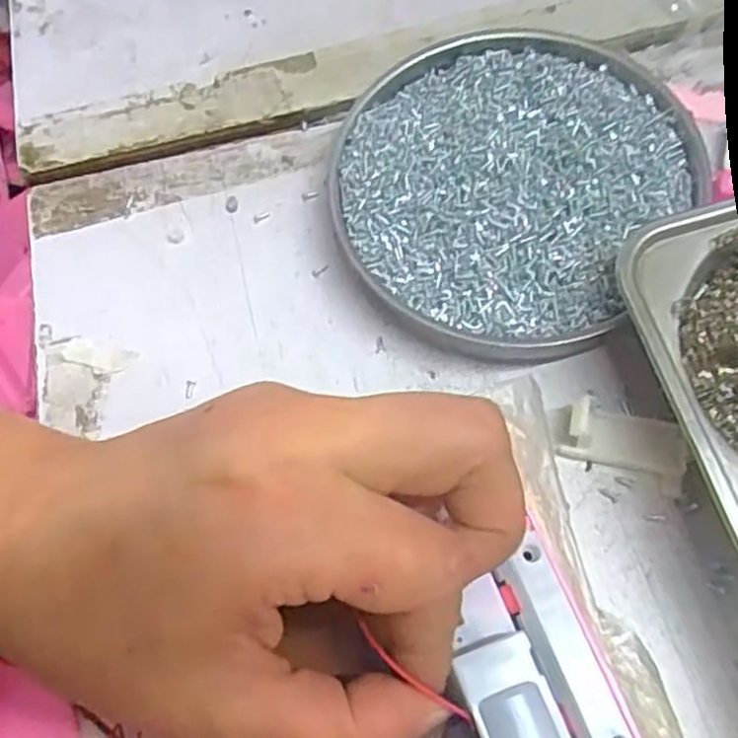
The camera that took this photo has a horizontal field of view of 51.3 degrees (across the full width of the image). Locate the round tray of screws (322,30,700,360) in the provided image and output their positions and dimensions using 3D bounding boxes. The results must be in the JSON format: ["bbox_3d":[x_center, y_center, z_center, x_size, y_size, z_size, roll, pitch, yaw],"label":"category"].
[{"bbox_3d":[0.052,-0.072,0.295,0.125,0.019,0.135,-1,68,3],"label":"round tray of screws"}]

